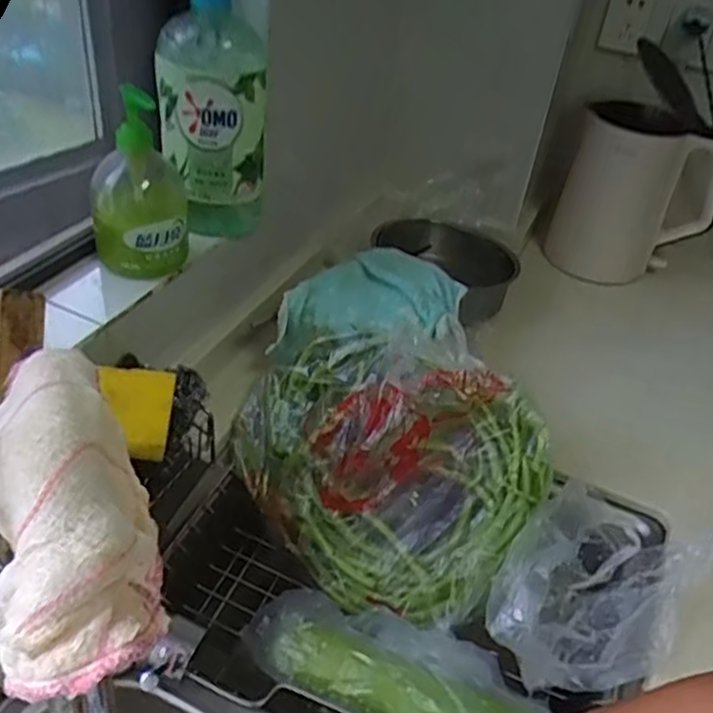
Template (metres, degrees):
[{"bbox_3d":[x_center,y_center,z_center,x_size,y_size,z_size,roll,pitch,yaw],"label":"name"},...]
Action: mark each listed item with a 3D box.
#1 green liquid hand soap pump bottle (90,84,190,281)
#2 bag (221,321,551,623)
[{"bbox_3d":[-0.200,-0.160,0.645,0.084,0.160,0.080,-5,40,-15],"label":"green liquid hand soap pump bottle"},{"bbox_3d":[0.032,0.096,0.680,0.263,0.112,0.298,-40,66,4],"label":"bag"}]

